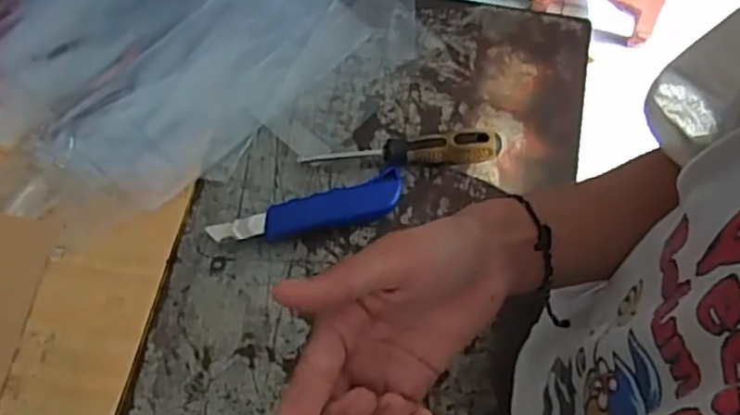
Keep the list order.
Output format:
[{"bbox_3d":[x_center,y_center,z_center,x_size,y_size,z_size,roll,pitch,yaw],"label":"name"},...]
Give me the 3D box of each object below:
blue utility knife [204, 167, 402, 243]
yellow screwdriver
[{"bbox_3d":[-0.051,0.007,0.626,0.173,0.025,0.038,-21,68,-9],"label":"blue utility knife"},{"bbox_3d":[0.029,-0.053,0.649,0.181,0.031,0.035,-5,66,-2],"label":"yellow screwdriver"}]

